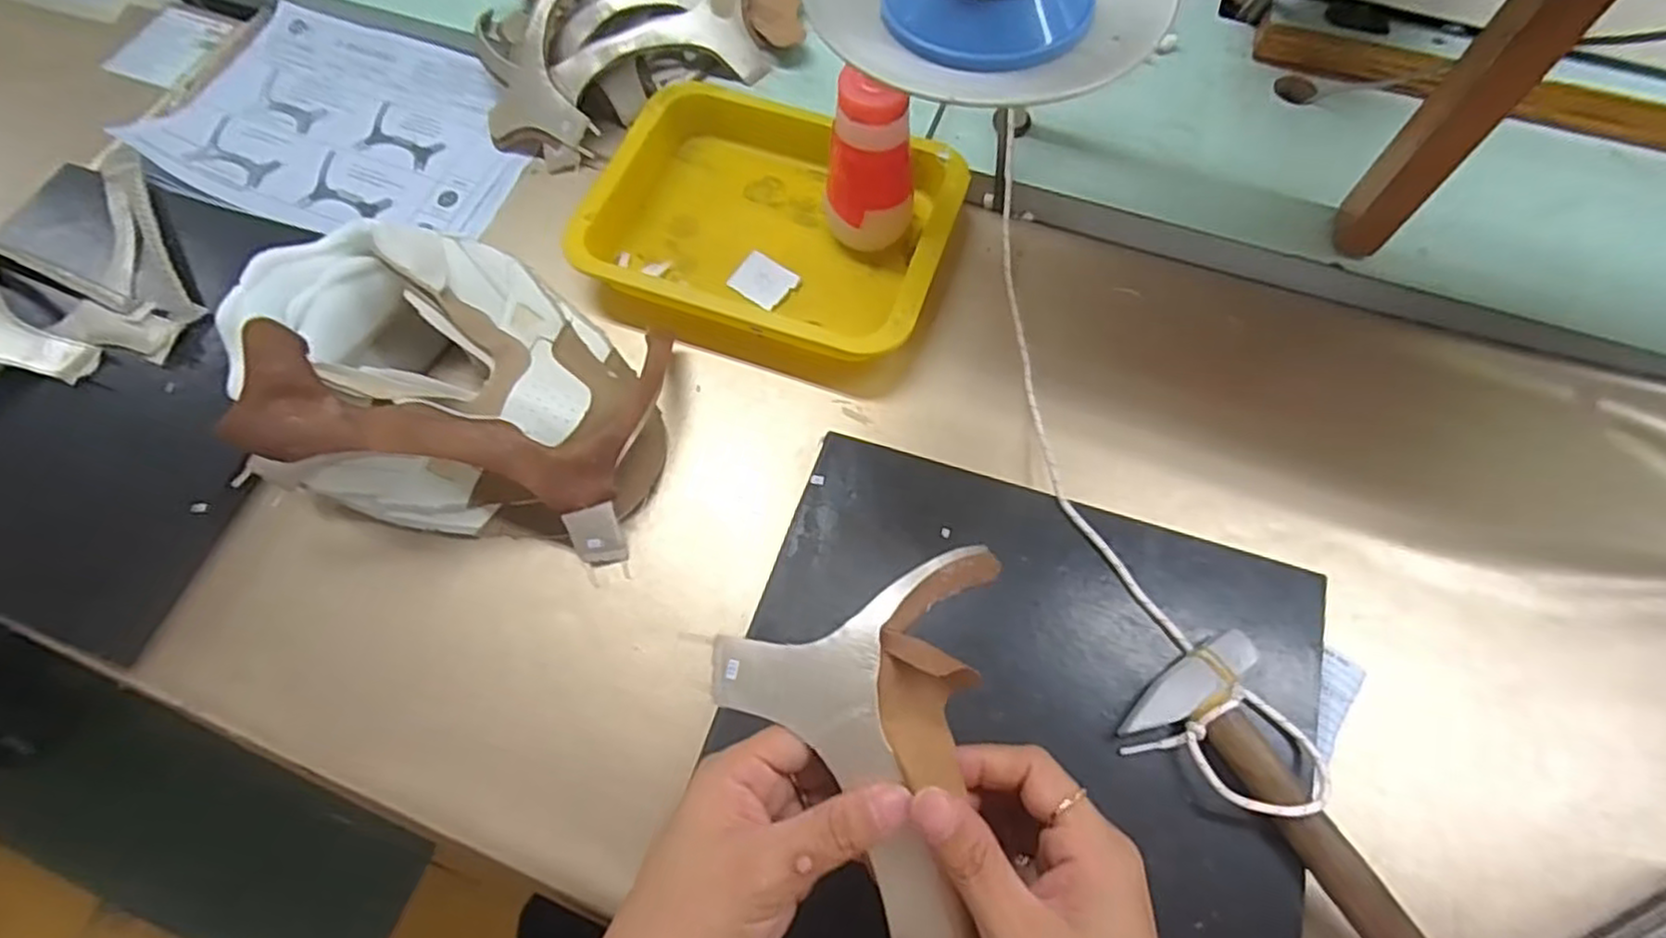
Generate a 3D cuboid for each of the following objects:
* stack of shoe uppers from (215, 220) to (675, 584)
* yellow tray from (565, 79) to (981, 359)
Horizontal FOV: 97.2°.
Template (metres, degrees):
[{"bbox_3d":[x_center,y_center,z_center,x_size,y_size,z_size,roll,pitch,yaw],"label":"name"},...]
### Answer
[{"bbox_3d":[-0.230,-0.061,0.454,0.242,0.114,0.185,12,68,6],"label":"stack of shoe uppers"},{"bbox_3d":[-0.040,-0.189,0.542,0.251,0.038,0.199,20,70,9],"label":"yellow tray"}]

